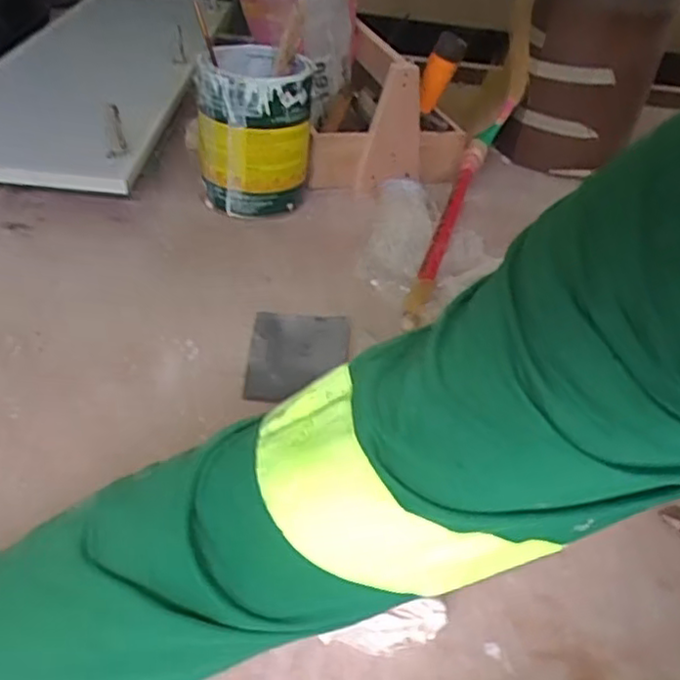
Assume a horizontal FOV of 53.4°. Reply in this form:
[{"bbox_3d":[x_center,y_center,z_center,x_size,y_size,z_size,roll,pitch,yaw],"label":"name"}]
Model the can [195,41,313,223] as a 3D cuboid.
[{"bbox_3d":[-0.130,-0.302,0.994,0.153,0.207,0.157,-4,40,-14],"label":"can"}]

